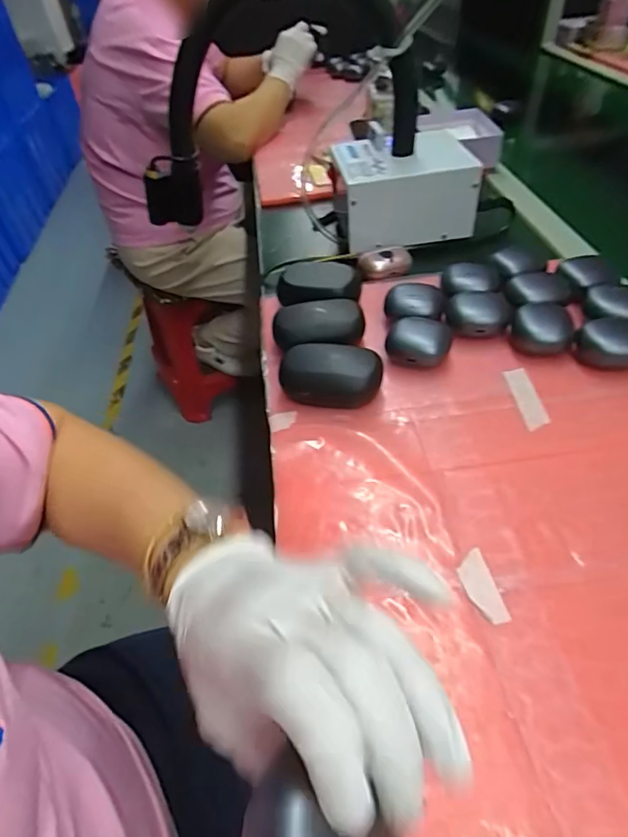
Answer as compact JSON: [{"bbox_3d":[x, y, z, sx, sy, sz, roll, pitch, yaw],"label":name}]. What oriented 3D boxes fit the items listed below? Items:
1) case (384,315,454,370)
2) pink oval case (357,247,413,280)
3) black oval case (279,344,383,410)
[{"bbox_3d":[0.096,-0.071,0.441,0.055,0.029,0.048,7,48,13],"label":"case"},{"bbox_3d":[0.082,-0.179,0.558,0.060,0.022,0.031,-5,46,2],"label":"pink oval case"},{"bbox_3d":[0.015,-0.036,0.419,0.086,0.037,0.049,6,48,12],"label":"black oval case"}]

